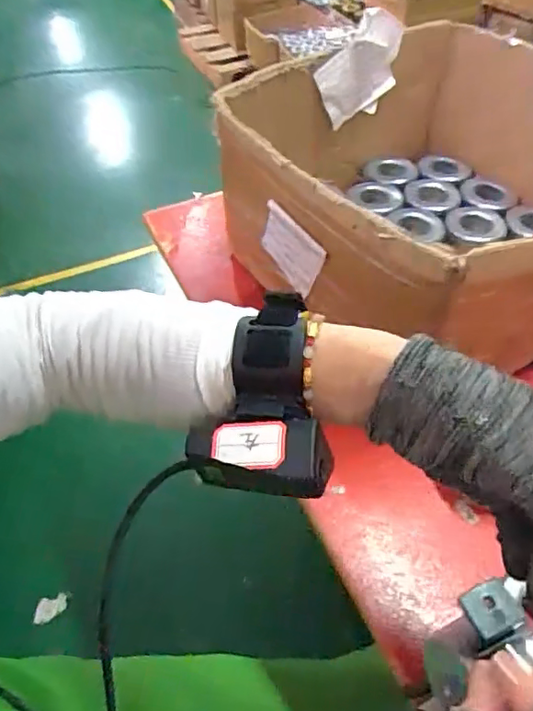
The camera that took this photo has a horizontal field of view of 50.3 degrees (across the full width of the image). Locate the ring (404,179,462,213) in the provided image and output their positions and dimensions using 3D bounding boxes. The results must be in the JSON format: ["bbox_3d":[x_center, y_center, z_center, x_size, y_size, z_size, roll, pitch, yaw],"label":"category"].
[{"bbox_3d":[0.188,-0.182,0.645,0.060,0.010,0.060,-1,48,1],"label":"ring"}]

